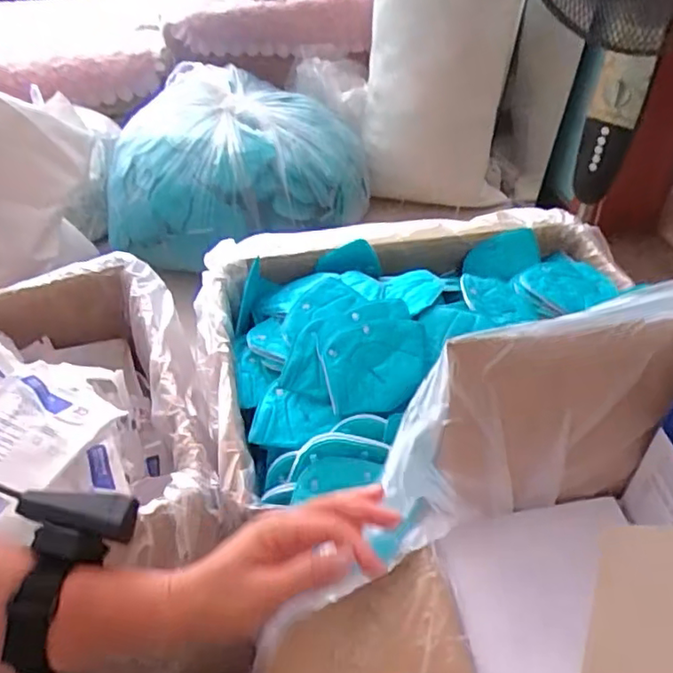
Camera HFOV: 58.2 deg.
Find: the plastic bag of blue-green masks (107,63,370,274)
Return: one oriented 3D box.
[{"bbox_3d":[-0.280,-0.471,1.676,0.719,0.378,0.434,-19,46,-18],"label":"plastic bag of blue-green masks"}]

